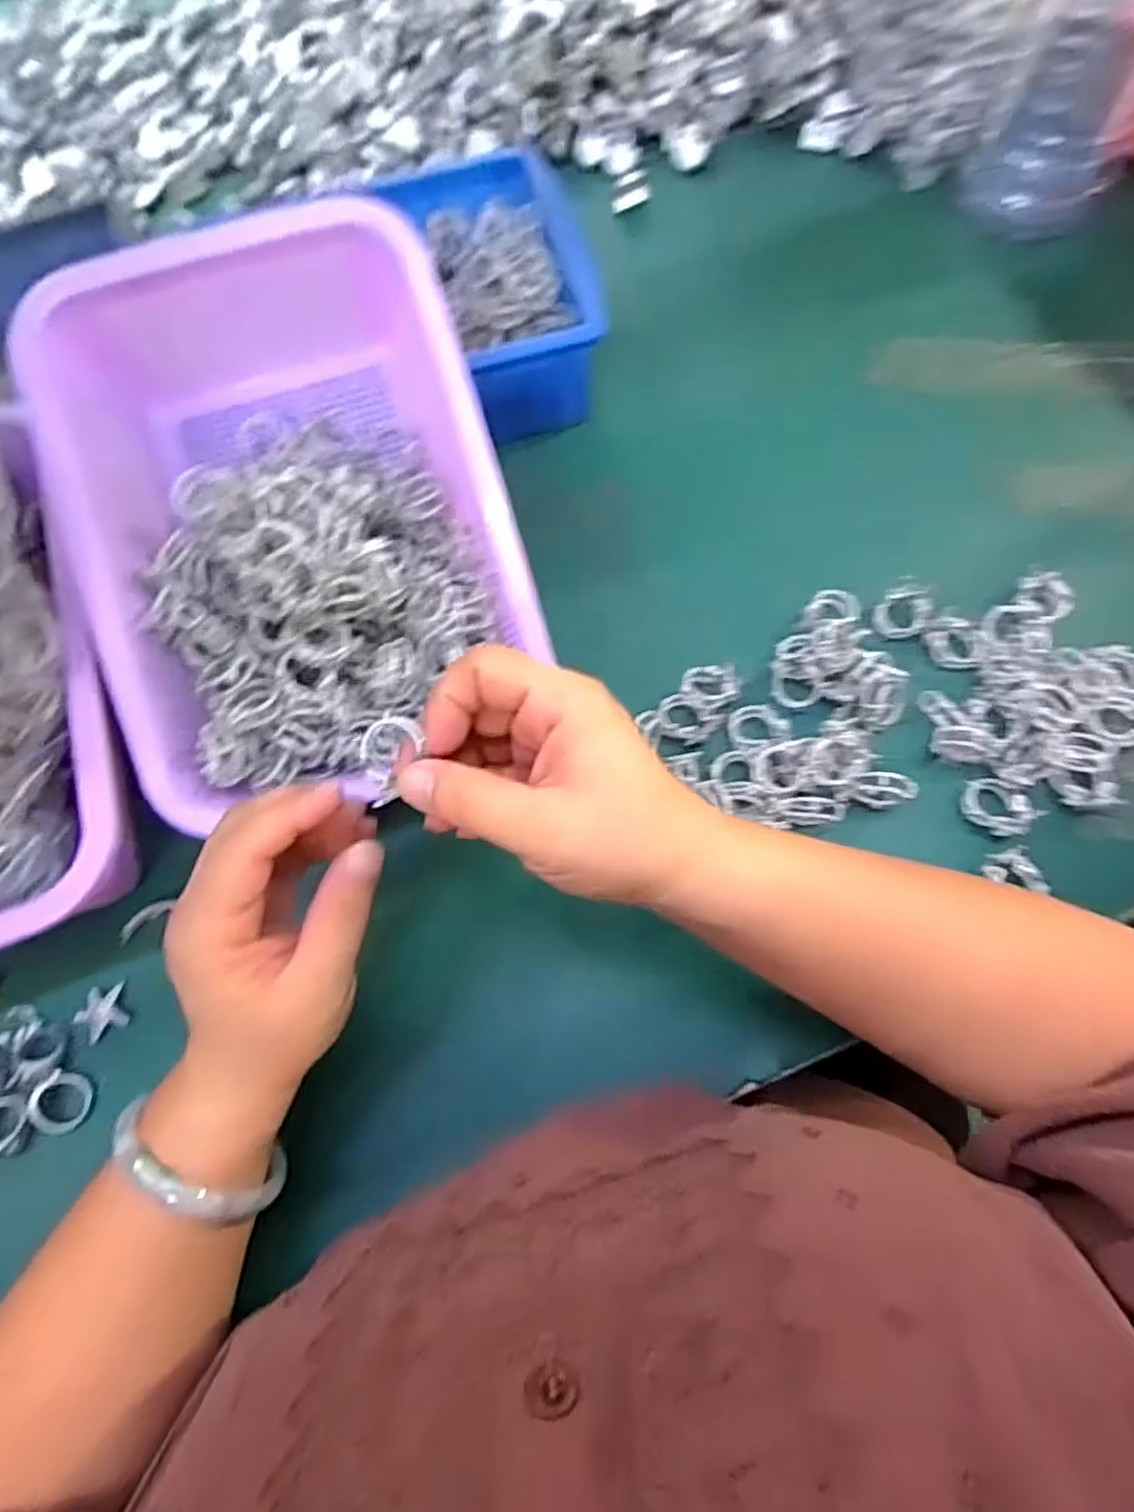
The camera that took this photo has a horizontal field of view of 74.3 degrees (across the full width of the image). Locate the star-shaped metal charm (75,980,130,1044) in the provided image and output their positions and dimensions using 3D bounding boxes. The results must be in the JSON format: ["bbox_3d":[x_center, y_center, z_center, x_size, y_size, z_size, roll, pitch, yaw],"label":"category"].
[{"bbox_3d":[-0.226,0.124,0.363,0.024,0.004,0.023,-32,71,-9],"label":"star-shaped metal charm"}]

